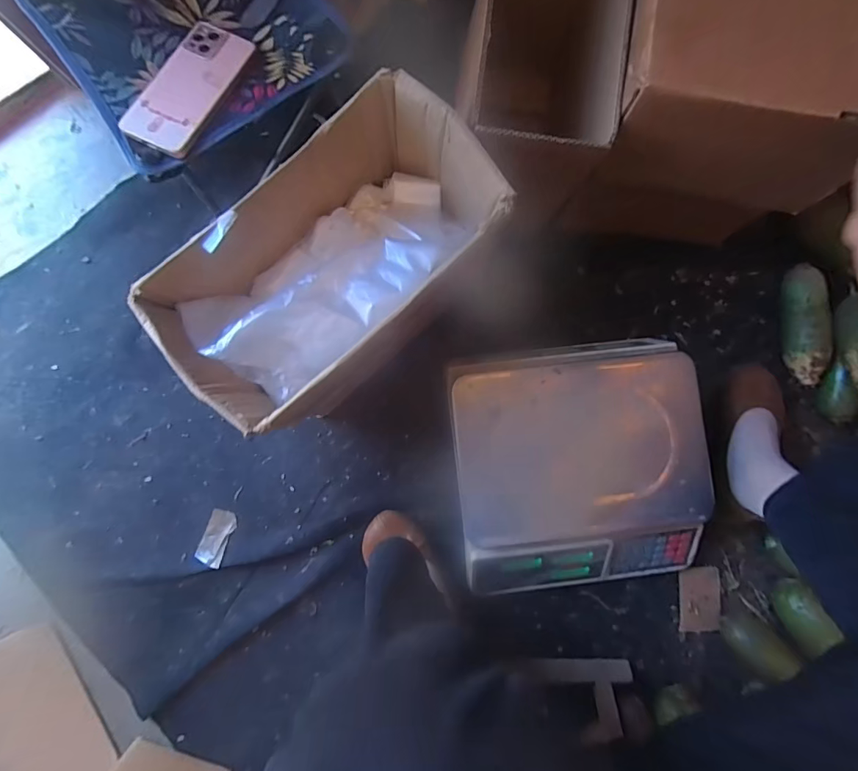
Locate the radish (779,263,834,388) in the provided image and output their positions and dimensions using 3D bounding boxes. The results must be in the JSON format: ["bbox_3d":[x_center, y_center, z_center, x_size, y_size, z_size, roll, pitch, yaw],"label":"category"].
[{"bbox_3d":[0.566,-0.093,0.658,0.048,0.062,0.179,-8,87,0],"label":"radish"}]

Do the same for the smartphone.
[{"bbox_3d":[-0.263,-0.324,0.472,0.084,0.009,0.161,25,77,-1],"label":"smartphone"}]

